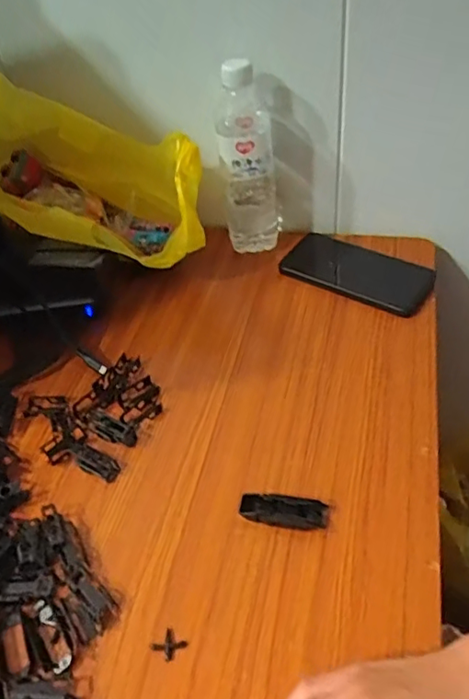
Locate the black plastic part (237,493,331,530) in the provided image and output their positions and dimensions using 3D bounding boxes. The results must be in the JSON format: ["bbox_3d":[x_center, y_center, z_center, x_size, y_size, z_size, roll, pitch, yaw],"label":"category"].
[{"bbox_3d":[0.038,0.126,0.429,0.066,0.015,0.023,7,47,14],"label":"black plastic part"}]

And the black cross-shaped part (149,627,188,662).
[{"bbox_3d":[-0.045,0.201,0.374,0.020,0.004,0.017,26,52,27],"label":"black cross-shaped part"}]

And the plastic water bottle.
[{"bbox_3d":[0.018,-0.211,0.628,0.070,0.206,0.068,-4,45,4],"label":"plastic water bottle"}]

